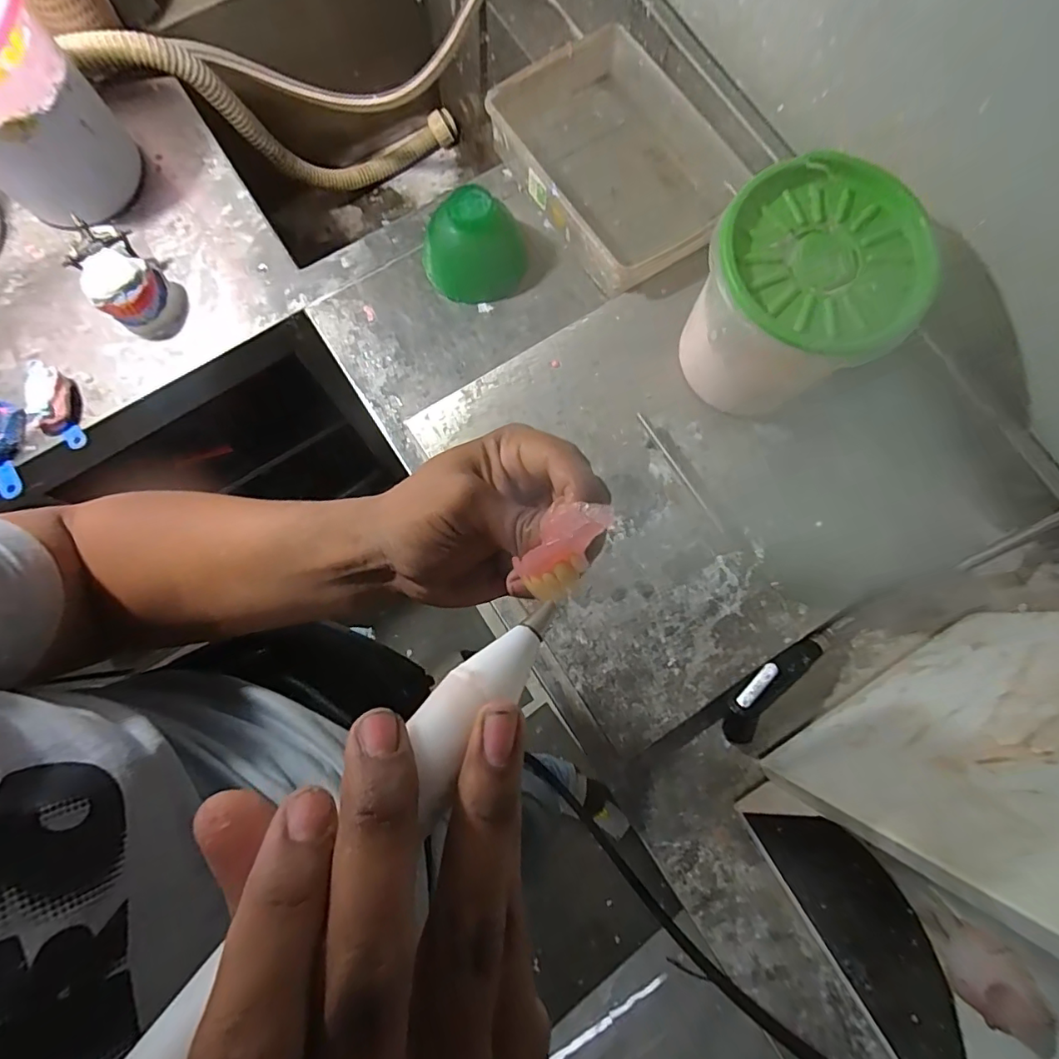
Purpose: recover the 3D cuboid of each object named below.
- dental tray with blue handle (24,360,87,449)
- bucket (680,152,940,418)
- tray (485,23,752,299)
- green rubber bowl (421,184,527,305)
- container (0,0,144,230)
[{"bbox_3d":[-0.515,-0.137,0.565,0.094,0.034,0.053,43,82,6],"label":"dental tray with blue handle"},{"bbox_3d":[0.244,-0.213,0.506,0.163,0.172,0.163,0,80,-1],"label":"bucket"},{"bbox_3d":[0.101,-0.430,0.613,0.199,0.053,0.291,-37,82,-7],"label":"tray"},{"bbox_3d":[-0.064,-0.314,0.584,0.094,0.077,0.100,0,80,-1],"label":"green rubber bowl"},{"bbox_3d":[-0.528,-0.431,0.544,0.162,0.196,0.170,-36,82,-7],"label":"container"}]

